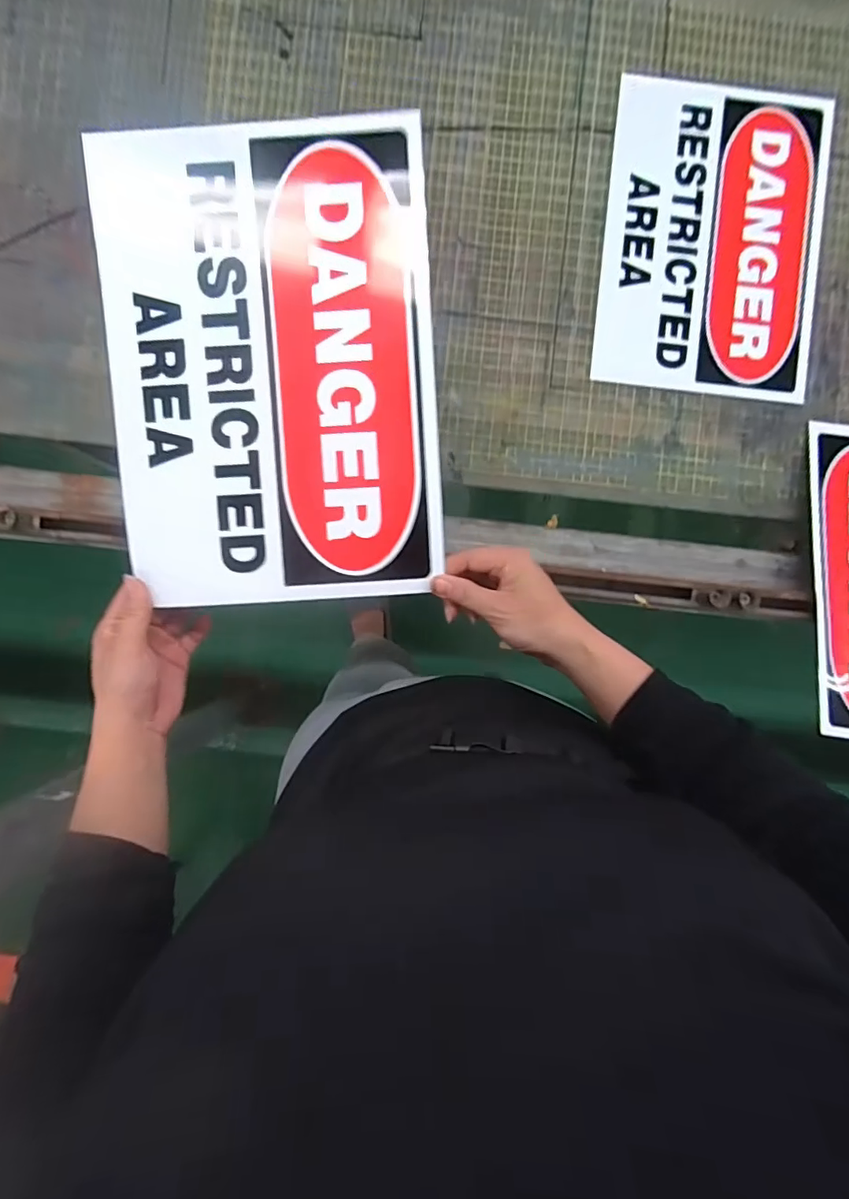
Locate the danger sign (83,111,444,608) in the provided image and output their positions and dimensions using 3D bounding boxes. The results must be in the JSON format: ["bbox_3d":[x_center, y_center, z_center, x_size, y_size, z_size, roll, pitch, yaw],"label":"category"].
[{"bbox_3d":[-0.118,-0.175,0.415,0.250,0.008,0.351,-3,95,0],"label":"danger sign"}]

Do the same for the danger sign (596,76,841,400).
[{"bbox_3d":[0.336,-0.415,0.614,0.248,0.004,0.348,6,90,-1],"label":"danger sign"}]

